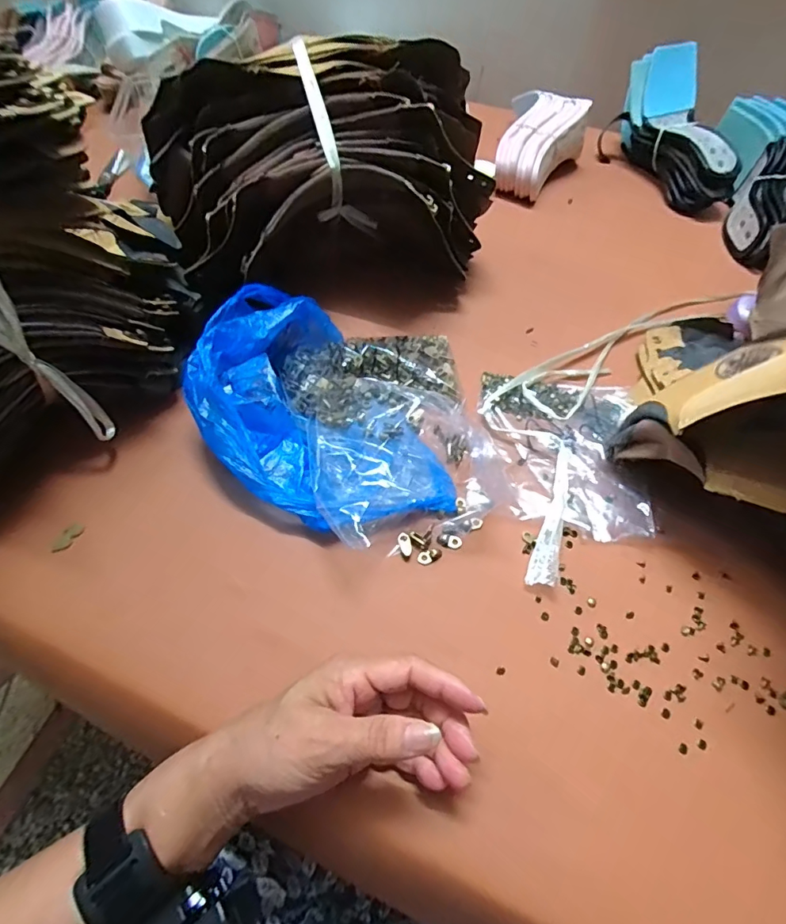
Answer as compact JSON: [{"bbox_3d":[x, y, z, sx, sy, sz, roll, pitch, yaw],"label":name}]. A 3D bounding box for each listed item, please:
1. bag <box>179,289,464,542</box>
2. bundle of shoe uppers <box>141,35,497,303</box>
[{"bbox_3d":[-0.069,-0.041,0.380,0.155,0.061,0.242,-28,63,-19],"label":"bag"},{"bbox_3d":[-0.063,-0.271,0.471,0.317,0.182,0.172,-12,59,-10],"label":"bundle of shoe uppers"}]

